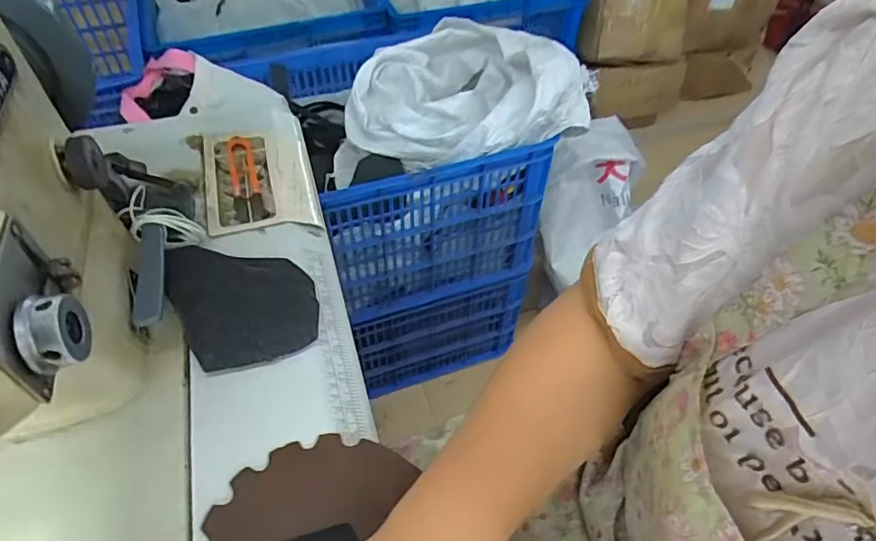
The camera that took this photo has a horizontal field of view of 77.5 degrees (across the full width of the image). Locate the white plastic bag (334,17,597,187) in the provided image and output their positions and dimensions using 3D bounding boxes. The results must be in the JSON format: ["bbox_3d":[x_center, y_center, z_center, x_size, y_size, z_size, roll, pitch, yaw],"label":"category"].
[{"bbox_3d":[0.039,-0.294,0.898,0.403,0.148,0.262,3,50,1],"label":"white plastic bag"}]

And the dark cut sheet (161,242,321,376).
[{"bbox_3d":[-0.159,0.018,0.445,0.108,0.009,0.128,-14,56,-15],"label":"dark cut sheet"}]

